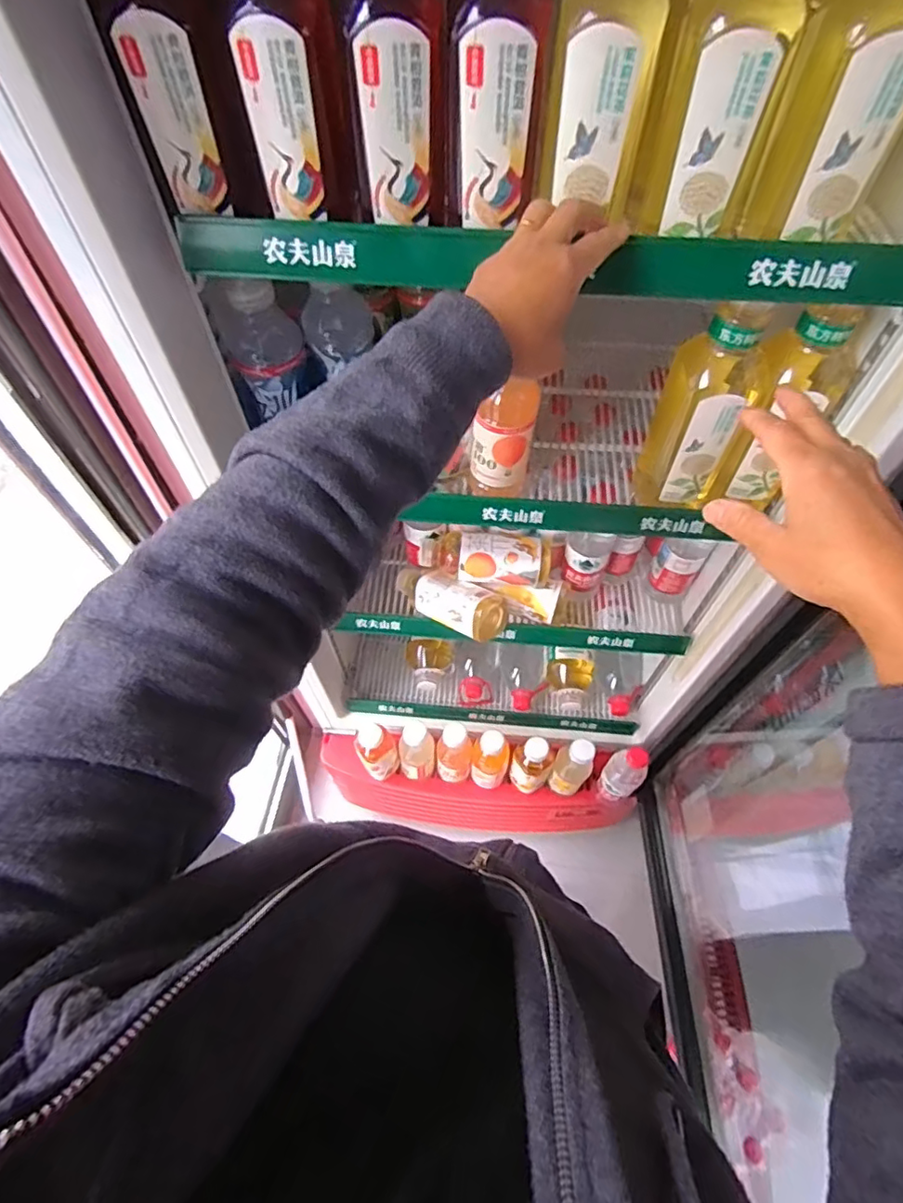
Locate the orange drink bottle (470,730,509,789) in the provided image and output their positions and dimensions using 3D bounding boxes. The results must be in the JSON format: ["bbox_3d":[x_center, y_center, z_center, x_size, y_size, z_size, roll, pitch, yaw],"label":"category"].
[{"bbox_3d":[0.065,0.279,1.003,0.060,0.151,0.055,0,57,0],"label":"orange drink bottle"}]

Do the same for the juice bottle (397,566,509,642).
[{"bbox_3d":[-0.010,-0.003,0.822,0.177,0.074,0.069,26,61,16],"label":"juice bottle"}]

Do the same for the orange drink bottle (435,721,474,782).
[{"bbox_3d":[0.005,0.269,1.012,0.062,0.163,0.056,-4,57,-3],"label":"orange drink bottle"}]

